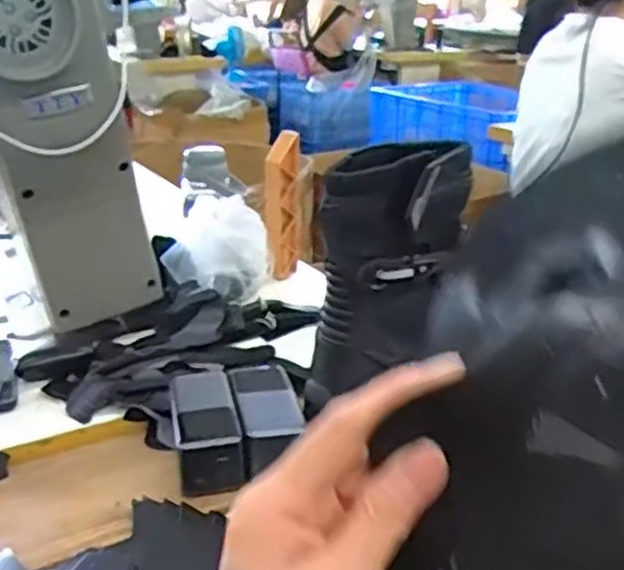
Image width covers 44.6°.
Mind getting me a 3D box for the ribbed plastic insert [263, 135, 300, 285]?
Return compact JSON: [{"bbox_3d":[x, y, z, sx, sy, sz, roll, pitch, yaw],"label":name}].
[{"bbox_3d":[-0.041,-0.107,1.055,0.048,0.196,0.033,-1,22,-3],"label":"ribbed plastic insert"}]

